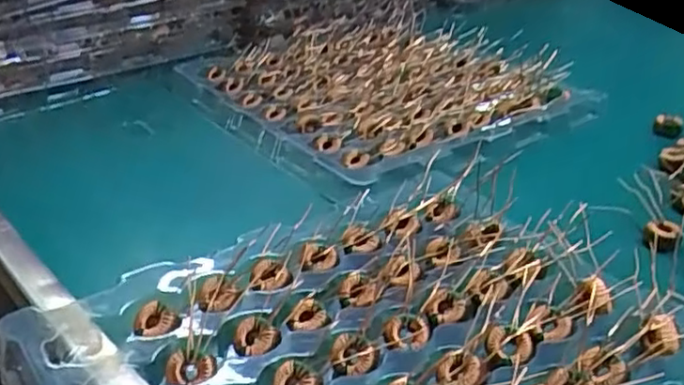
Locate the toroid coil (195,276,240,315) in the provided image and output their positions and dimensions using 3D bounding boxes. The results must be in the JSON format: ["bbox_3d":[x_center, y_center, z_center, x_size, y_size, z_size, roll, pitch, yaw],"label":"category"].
[{"bbox_3d":[-0.064,0.053,0.348,0.020,0.005,0.020,3,63,-7],"label":"toroid coil"}]

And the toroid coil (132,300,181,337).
[{"bbox_3d":[-0.090,0.063,0.332,0.022,0.010,0.015,7,32,8],"label":"toroid coil"}]

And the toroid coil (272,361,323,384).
[{"bbox_3d":[-0.020,0.085,0.300,0.024,0.010,0.018,18,35,24],"label":"toroid coil"}]

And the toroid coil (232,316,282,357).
[{"bbox_3d":[-0.041,0.070,0.326,0.023,0.010,0.018,6,31,6],"label":"toroid coil"}]

